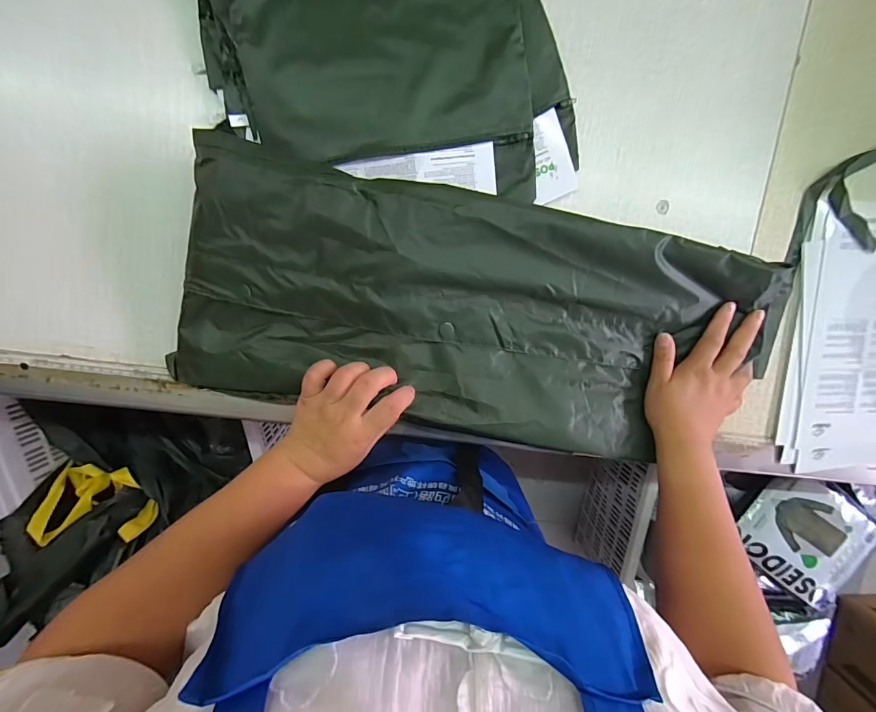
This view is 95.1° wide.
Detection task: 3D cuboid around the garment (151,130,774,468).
[{"bbox_3d":[0.045,-0.032,0.394,0.571,0.055,0.237,8,98,-6],"label":"garment"}]

